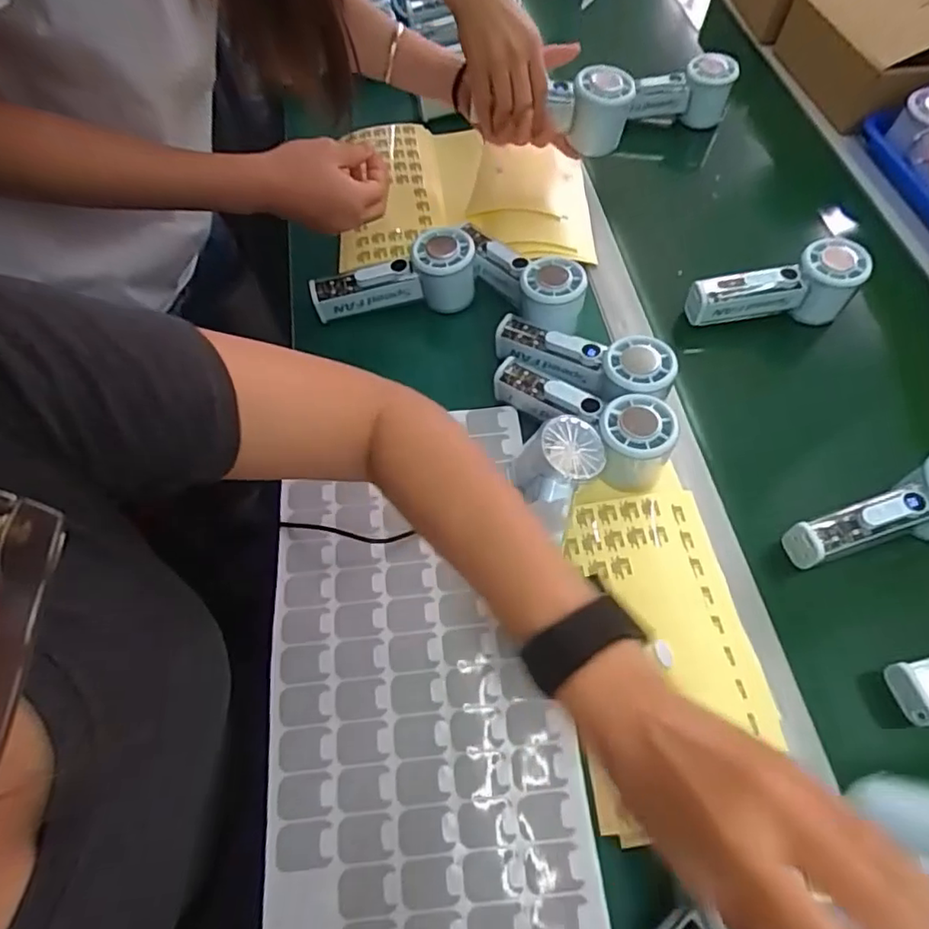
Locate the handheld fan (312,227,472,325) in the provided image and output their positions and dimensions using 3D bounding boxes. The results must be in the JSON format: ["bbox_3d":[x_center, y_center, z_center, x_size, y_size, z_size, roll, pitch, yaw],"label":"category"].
[{"bbox_3d":[-0.064,-0.174,0.571,0.155,0.061,0.053,-13,62,6],"label":"handheld fan"}]

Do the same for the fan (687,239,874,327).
[{"bbox_3d":[0.292,-0.165,0.570,0.155,0.056,0.051,-10,62,8],"label":"fan"}]

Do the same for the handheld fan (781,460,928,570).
[{"bbox_3d":[0.327,0.040,0.461,0.159,0.056,0.052,-21,63,5],"label":"handheld fan"}]

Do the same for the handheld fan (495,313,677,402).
[{"bbox_3d":[0.100,-0.090,0.511,0.152,0.039,0.053,18,62,25],"label":"handheld fan"}]

